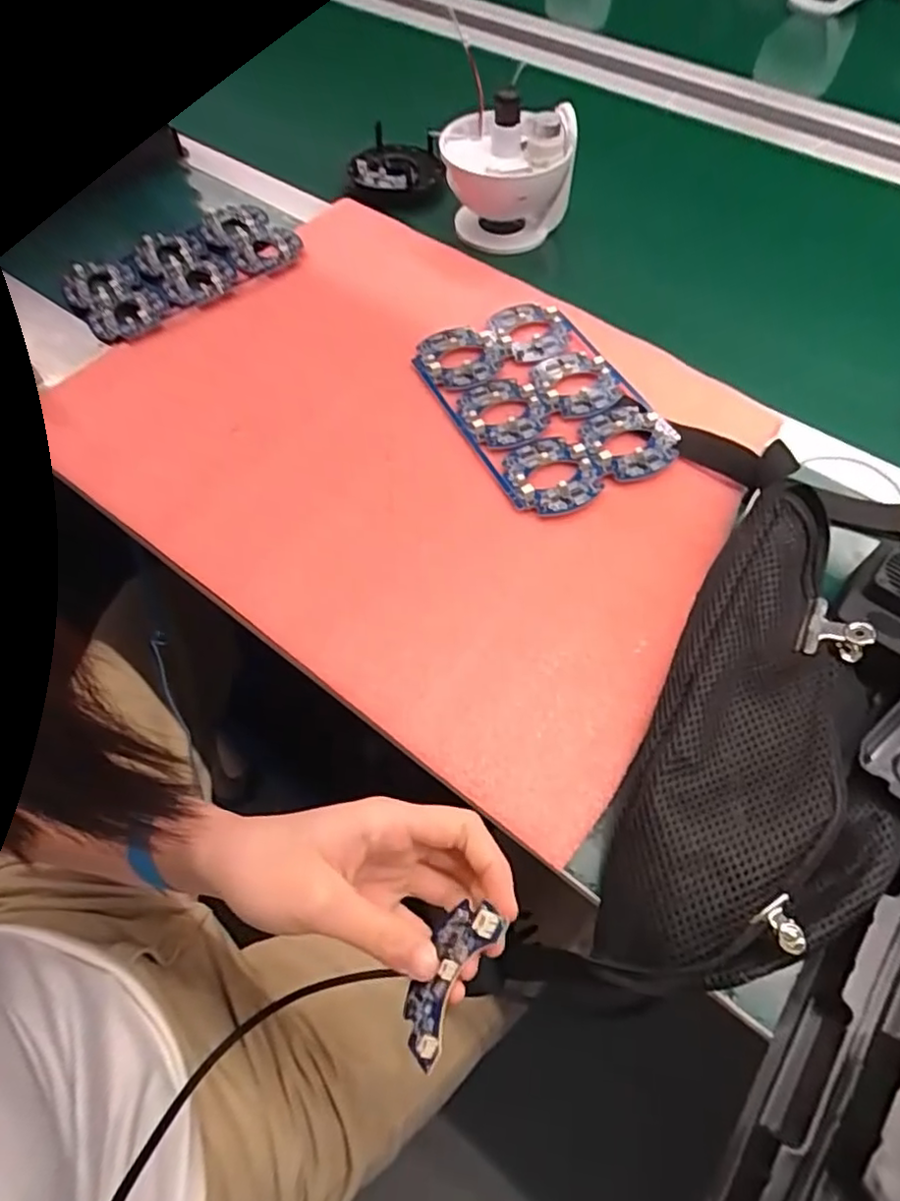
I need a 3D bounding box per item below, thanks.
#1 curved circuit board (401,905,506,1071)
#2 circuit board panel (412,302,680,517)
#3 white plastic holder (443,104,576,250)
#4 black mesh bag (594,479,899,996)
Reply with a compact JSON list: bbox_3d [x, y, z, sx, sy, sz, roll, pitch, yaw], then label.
[{"bbox_3d":[-0.002,0.156,0.259,0.028,0.007,0.061,15,72,53],"label":"curved circuit board"},{"bbox_3d":[0.071,-0.158,0.484,0.139,0.007,0.200,-24,63,-13],"label":"circuit board panel"},{"bbox_3d":[0.053,-0.401,0.589,0.121,0.088,0.098,7,62,5],"label":"white plastic holder"},{"bbox_3d":[0.175,0.072,0.325,0.125,0.067,0.277,23,63,14],"label":"black mesh bag"}]

